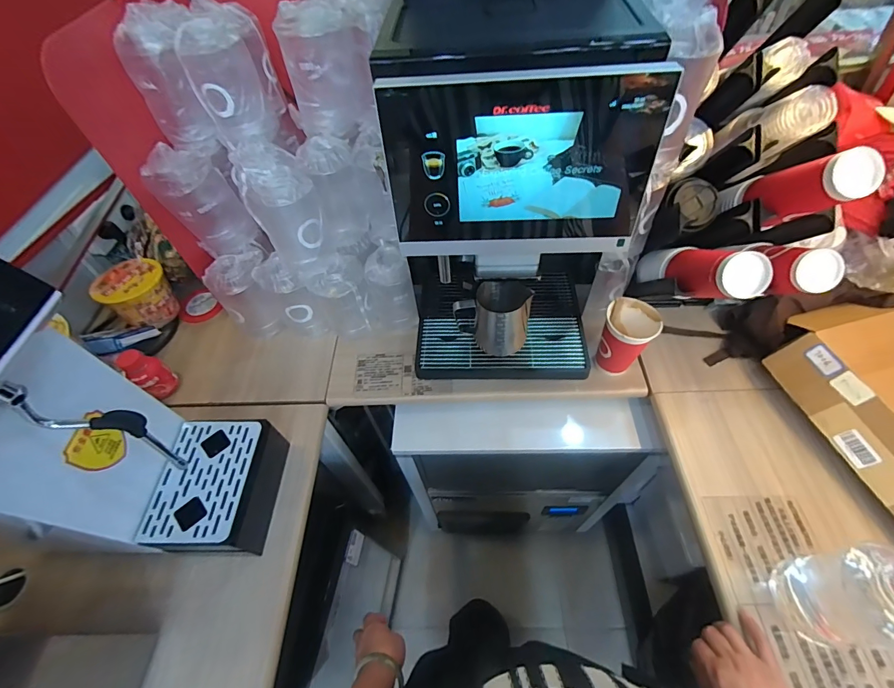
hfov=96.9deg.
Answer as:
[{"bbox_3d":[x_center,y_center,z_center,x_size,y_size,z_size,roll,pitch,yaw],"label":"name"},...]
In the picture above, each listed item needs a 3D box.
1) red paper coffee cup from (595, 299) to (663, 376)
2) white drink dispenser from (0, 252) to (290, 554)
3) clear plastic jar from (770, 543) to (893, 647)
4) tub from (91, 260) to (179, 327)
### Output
[{"bbox_3d":[0.312,-0.006,0.698,0.080,0.126,0.082,-3,54,3],"label":"red paper coffee cup"},{"bbox_3d":[-0.452,0.113,0.461,0.302,0.505,0.182,-3,54,3],"label":"white drink dispenser"},{"bbox_3d":[0.467,0.294,0.459,0.076,0.155,0.094,-9,54,-1],"label":"clear plastic jar"},{"bbox_3d":[-0.663,-0.106,0.864,0.118,0.113,0.125,-3,54,3],"label":"tub"}]

